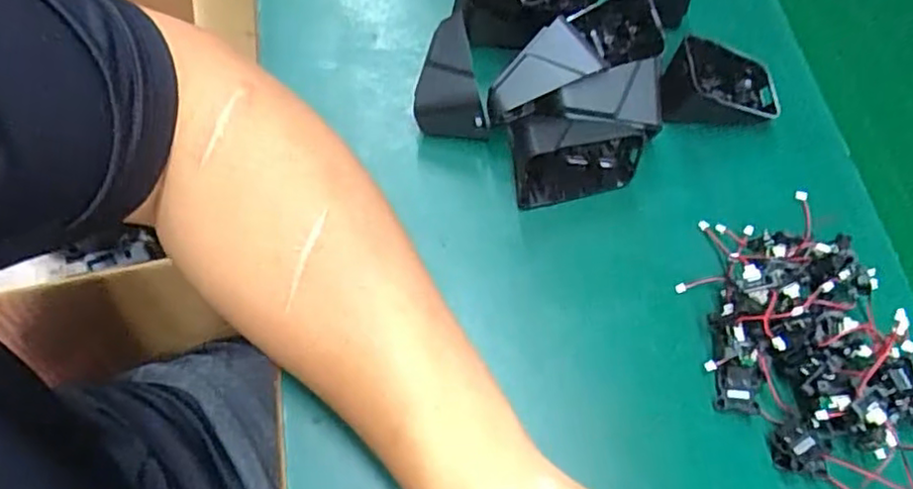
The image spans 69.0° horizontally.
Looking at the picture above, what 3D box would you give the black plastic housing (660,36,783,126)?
[{"bbox_3d":[0.159,-0.096,0.399,0.070,0.036,0.044,6,66,1],"label":"black plastic housing"}]

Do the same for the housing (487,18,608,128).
[{"bbox_3d":[0.042,-0.091,0.363,0.065,0.019,0.033,-36,70,12],"label":"housing"}]

